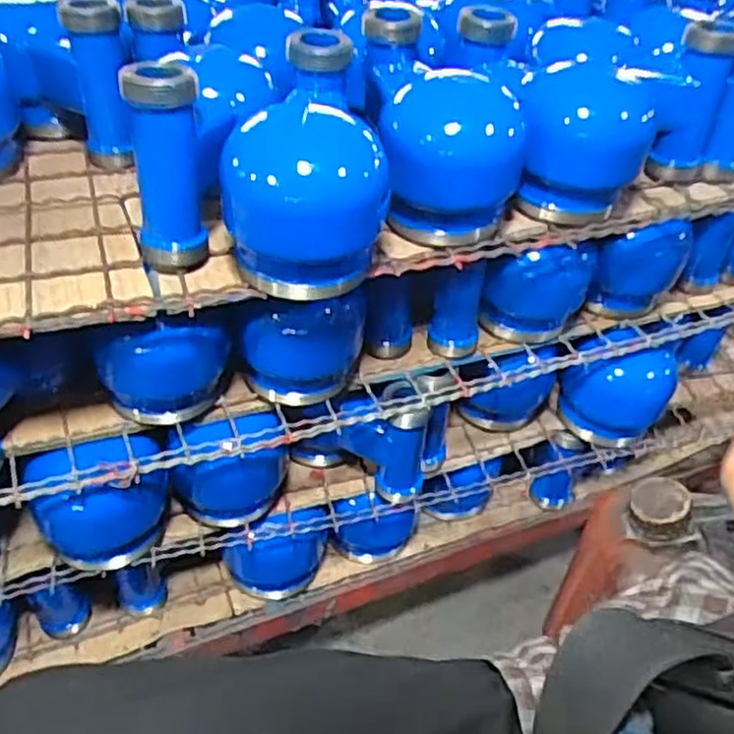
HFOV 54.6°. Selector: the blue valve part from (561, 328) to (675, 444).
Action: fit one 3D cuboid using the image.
[{"bbox_3d":[0.228,0.014,0.644,0.082,0.097,0.074,30,47,25],"label":"blue valve part"}]

